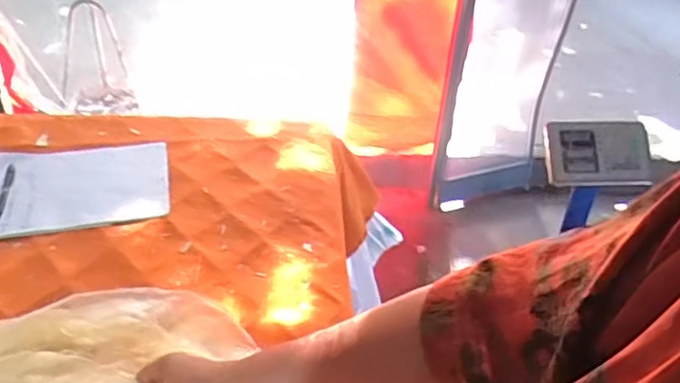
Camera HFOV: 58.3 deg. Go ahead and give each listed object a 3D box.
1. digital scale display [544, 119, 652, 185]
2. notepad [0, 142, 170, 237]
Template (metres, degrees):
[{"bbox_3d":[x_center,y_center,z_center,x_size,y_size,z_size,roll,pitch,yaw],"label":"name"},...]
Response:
[{"bbox_3d":[0.595,-0.092,1.396,0.278,0.147,0.045,1,-5,-16],"label":"digital scale display"},{"bbox_3d":[-0.427,-0.019,0.967,0.293,0.018,0.223,-5,37,-13],"label":"notepad"}]

